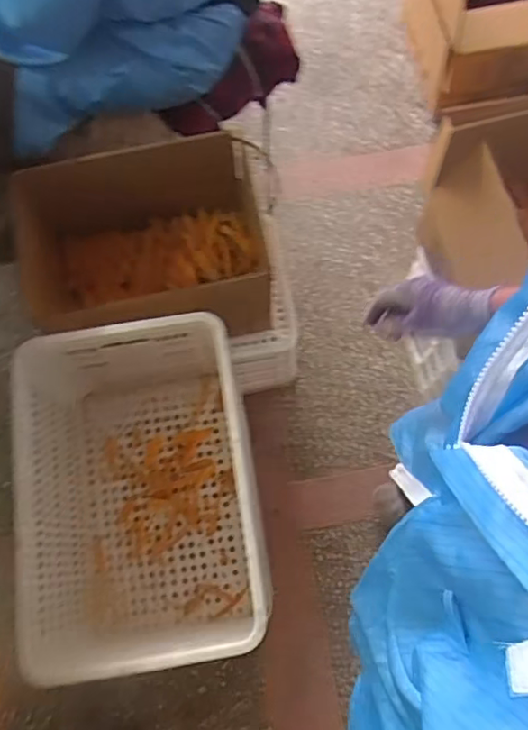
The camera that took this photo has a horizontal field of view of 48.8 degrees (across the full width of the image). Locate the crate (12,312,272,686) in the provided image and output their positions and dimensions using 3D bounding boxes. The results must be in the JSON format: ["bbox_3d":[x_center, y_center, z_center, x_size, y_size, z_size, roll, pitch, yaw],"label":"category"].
[{"bbox_3d":[-0.209,0.222,1.029,0.373,0.323,0.524,-9,72,-1],"label":"crate"}]

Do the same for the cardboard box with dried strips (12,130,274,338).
[{"bbox_3d":[-0.235,-0.207,1.177,0.495,0.285,0.354,-13,72,-3],"label":"cardboard box with dried strips"}]

